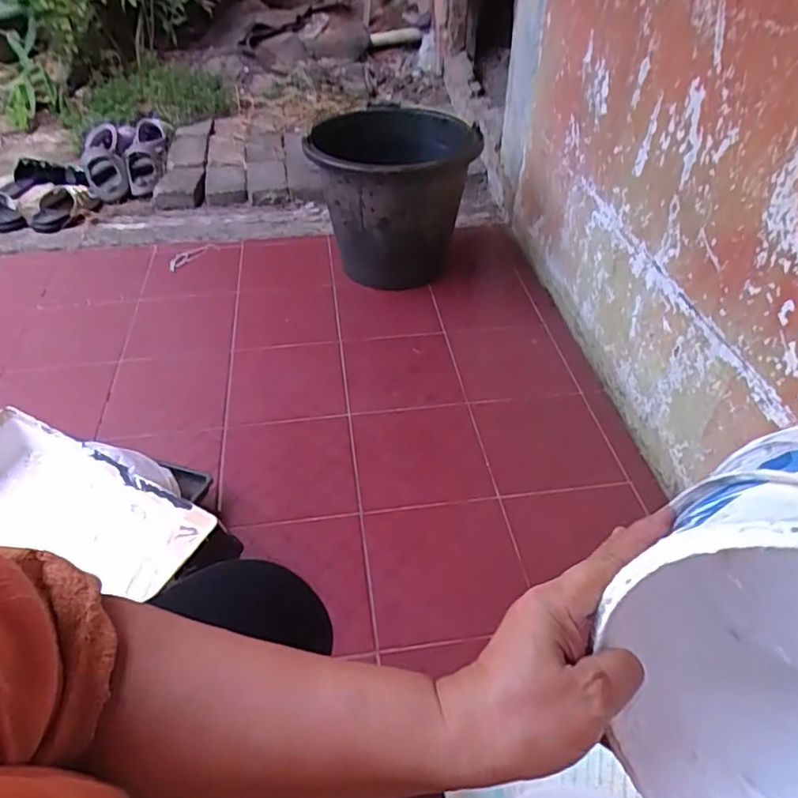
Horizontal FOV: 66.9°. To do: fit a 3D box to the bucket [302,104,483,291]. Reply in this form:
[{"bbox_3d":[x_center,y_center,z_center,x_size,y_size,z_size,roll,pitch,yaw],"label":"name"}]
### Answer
[{"bbox_3d":[-0.009,-0.409,1.287,0.310,0.328,0.379,8,43,8],"label":"bucket"}]

